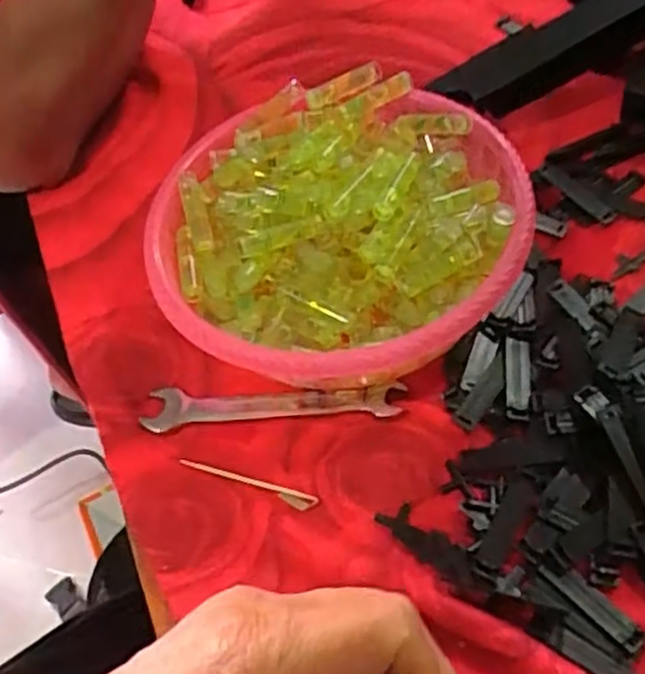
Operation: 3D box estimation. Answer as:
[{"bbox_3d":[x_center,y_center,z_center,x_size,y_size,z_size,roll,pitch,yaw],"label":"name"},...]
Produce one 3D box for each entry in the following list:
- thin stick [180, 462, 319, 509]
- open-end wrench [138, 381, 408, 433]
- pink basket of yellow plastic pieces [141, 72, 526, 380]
[{"bbox_3d":[-0.032,0.061,0.317,0.061,0.004,0.007,13,49,15],"label":"thin stick"},{"bbox_3d":[-0.023,0.028,0.337,0.113,0.009,0.019,0,47,3],"label":"open-end wrench"},{"bbox_3d":[0.006,-0.043,0.353,0.168,0.069,0.163,-14,48,-10],"label":"pink basket of yellow plastic pieces"}]

